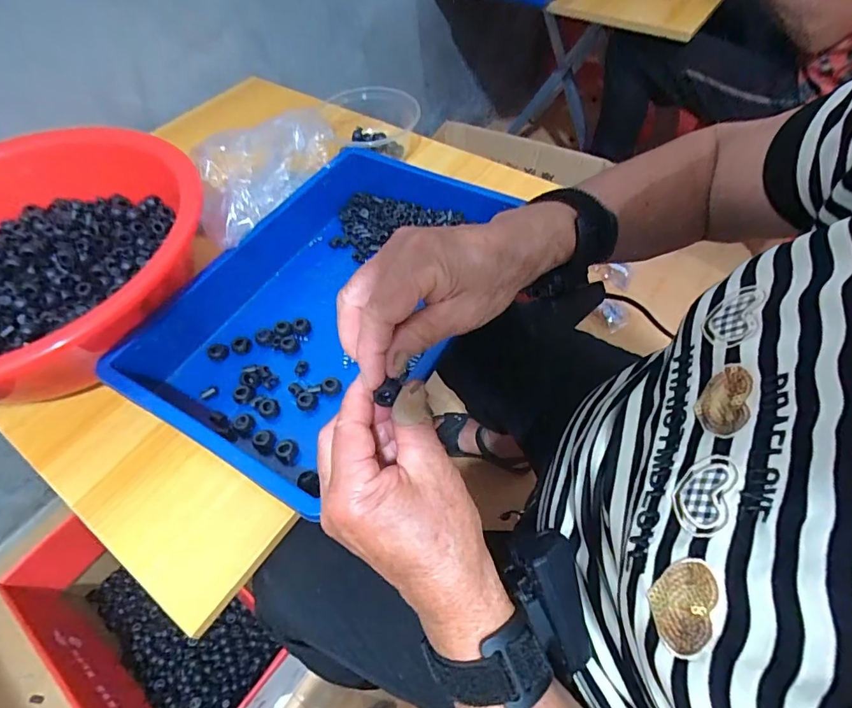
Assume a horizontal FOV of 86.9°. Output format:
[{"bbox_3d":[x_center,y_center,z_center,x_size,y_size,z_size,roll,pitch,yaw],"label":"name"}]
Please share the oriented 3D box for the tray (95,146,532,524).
[{"bbox_3d":[-0.086,-0.053,0.451,0.249,0.067,0.367,25,60,19],"label":"tray"}]

